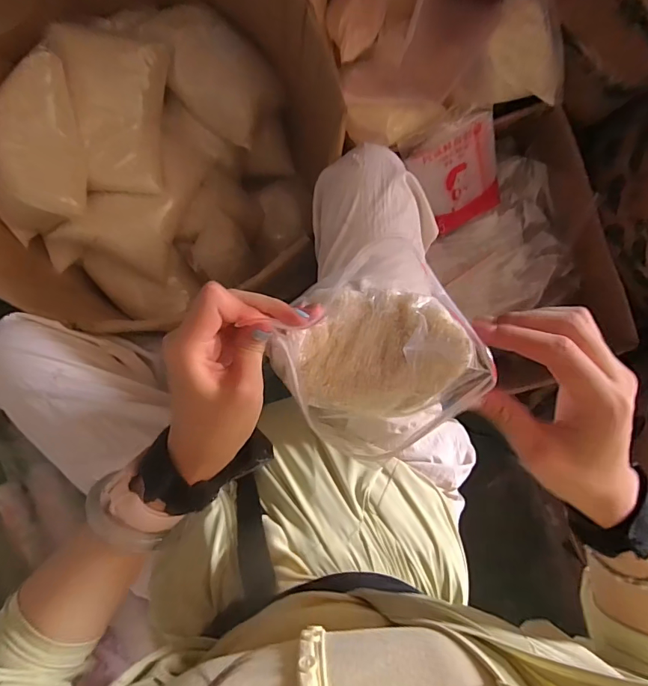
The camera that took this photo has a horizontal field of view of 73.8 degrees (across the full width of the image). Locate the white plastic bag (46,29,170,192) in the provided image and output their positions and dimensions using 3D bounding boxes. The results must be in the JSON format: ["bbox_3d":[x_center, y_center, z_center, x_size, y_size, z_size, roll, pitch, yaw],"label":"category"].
[{"bbox_3d":[-0.353,-0.390,0.750,0.159,0.055,0.251,-7,101,-25],"label":"white plastic bag"}]

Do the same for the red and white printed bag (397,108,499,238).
[{"bbox_3d":[0.242,-0.293,0.768,0.151,0.030,0.210,-29,141,11],"label":"red and white printed bag"}]

